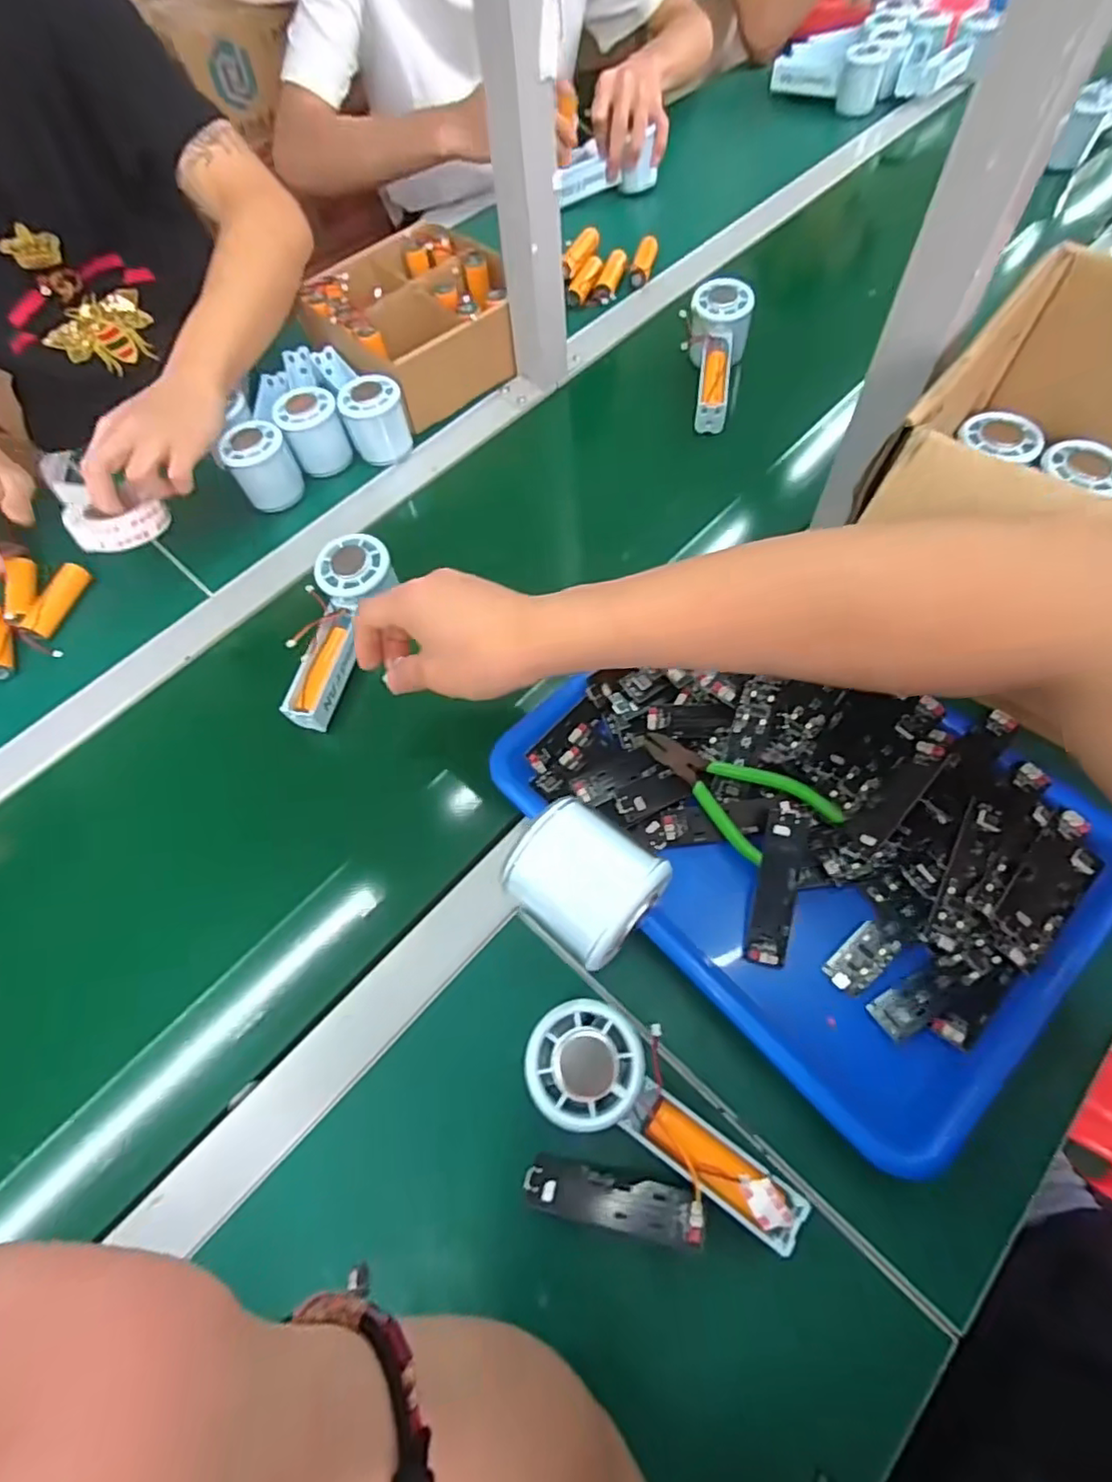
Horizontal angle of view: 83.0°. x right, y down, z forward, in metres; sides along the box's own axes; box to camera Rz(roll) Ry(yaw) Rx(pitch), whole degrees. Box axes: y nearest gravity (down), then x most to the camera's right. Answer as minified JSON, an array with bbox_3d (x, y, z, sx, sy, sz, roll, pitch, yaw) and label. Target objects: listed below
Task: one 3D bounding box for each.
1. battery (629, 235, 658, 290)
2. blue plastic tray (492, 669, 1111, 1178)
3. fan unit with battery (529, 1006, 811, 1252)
[{"bbox_3d":[0.102,-0.554,0.723,0.022,0.020,0.070,11,63,9],"label":"battery"},{"bbox_3d":[0.154,0.041,0.393,0.247,0.036,0.325,-40,67,-16],"label":"blue plastic tray"},{"bbox_3d":[0.054,0.191,0.315,0.150,0.051,0.057,31,68,18],"label":"fan unit with battery"}]

